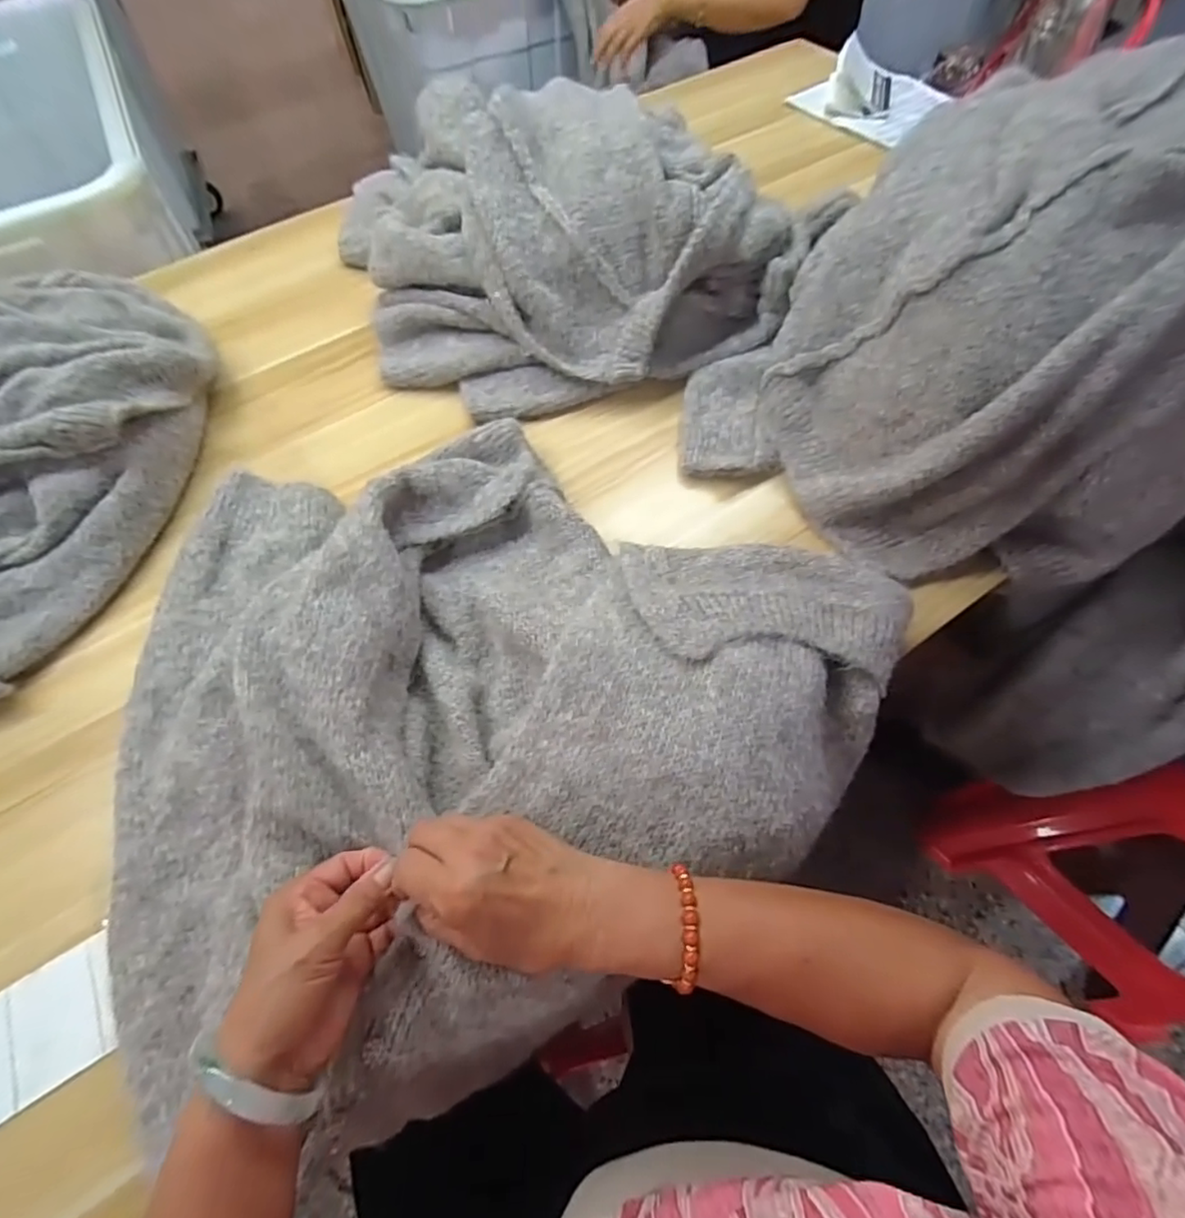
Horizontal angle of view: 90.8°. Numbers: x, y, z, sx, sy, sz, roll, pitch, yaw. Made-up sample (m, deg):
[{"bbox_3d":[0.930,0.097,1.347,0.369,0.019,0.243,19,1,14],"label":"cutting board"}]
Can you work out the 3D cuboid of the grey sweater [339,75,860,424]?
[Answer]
[{"bbox_3d":[-0.036,-0.438,0.663,0.476,0.147,0.438,-20,62,-8],"label":"grey sweater"}]

